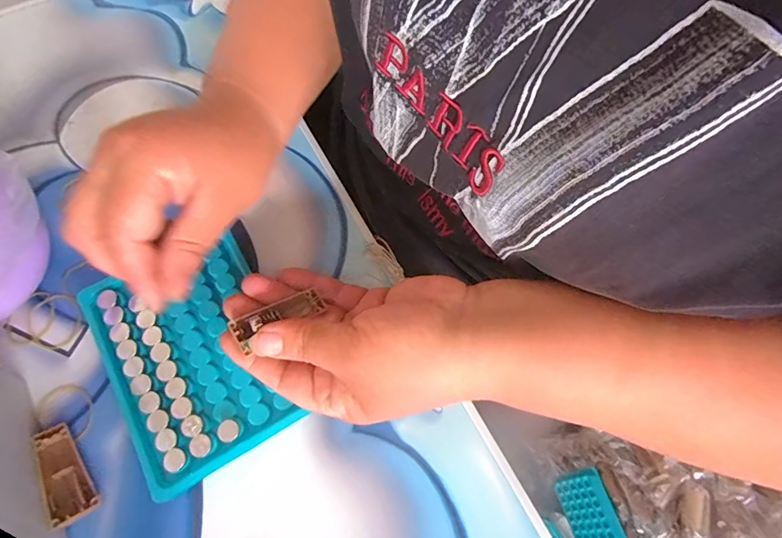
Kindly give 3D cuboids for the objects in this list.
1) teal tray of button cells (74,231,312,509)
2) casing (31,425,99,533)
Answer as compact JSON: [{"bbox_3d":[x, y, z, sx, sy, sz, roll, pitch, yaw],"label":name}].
[{"bbox_3d":[-0.117,0.050,0.253,0.100,0.014,0.129,-30,73,-13],"label":"teal tray of button cells"},{"bbox_3d":[-0.176,0.109,0.231,0.019,0.011,0.051,-34,74,-14],"label":"casing"}]

